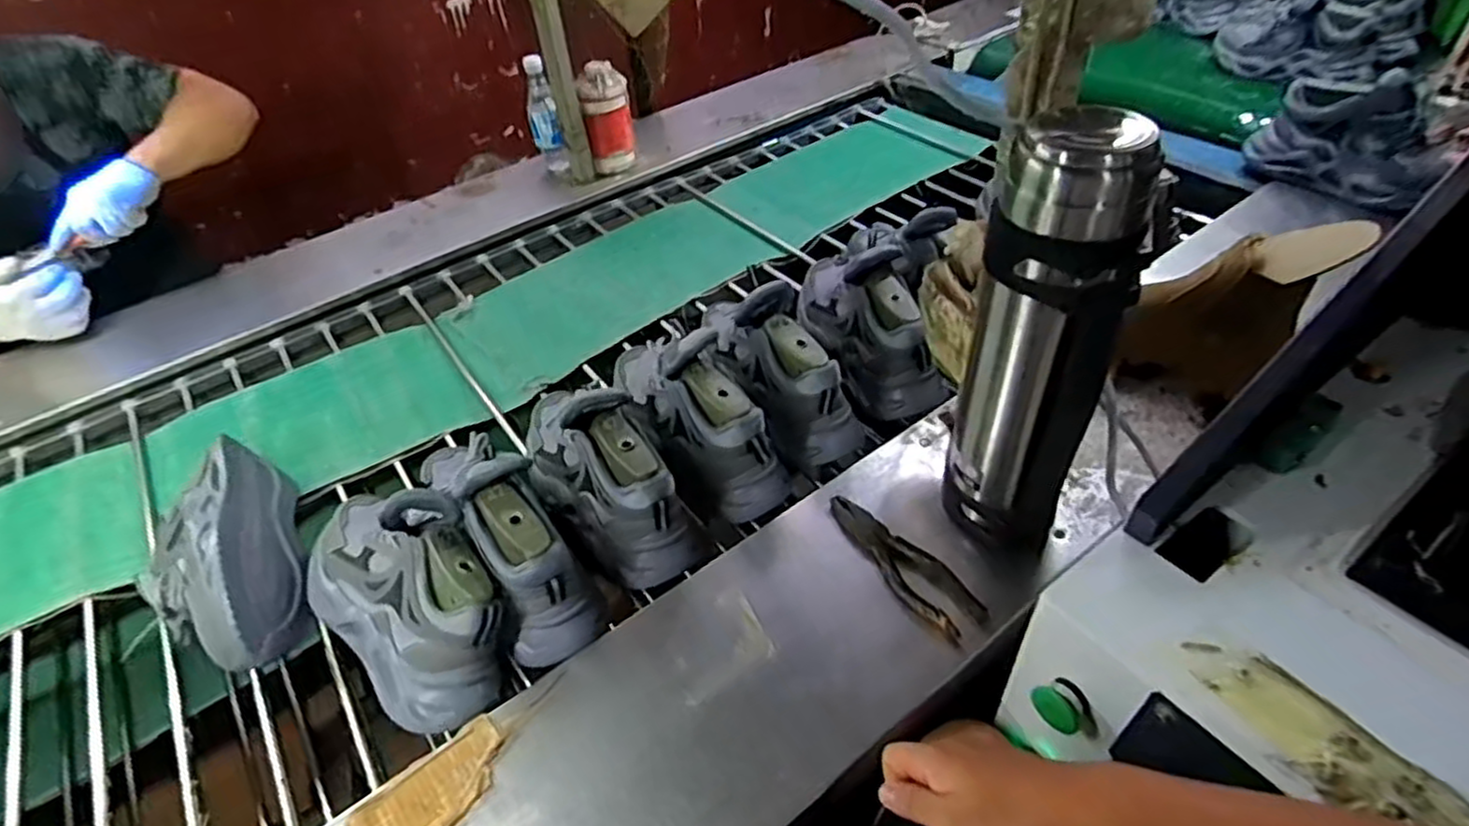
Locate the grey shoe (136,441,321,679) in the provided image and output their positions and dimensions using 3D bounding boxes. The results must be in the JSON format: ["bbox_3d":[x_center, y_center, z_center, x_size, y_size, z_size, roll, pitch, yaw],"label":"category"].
[{"bbox_3d":[-0.562,0.157,0.785,0.147,0.107,0.283,-28,49,-19],"label":"grey shoe"}]

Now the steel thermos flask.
[{"bbox_3d":[0.253,-0.026,0.638,0.114,0.426,0.088,11,49,18],"label":"steel thermos flask"}]

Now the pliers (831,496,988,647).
[{"bbox_3d":[0.168,0.153,0.743,0.057,0.029,0.190,-29,49,-19],"label":"pliers"}]

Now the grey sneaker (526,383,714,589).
[{"bbox_3d":[-0.156,0.051,0.811,0.107,0.149,0.299,-35,52,-24],"label":"grey sneaker"}]

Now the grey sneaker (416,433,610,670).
[{"bbox_3d":[-0.239,0.115,0.746,0.090,0.140,0.294,-29,68,-24],"label":"grey sneaker"}]

